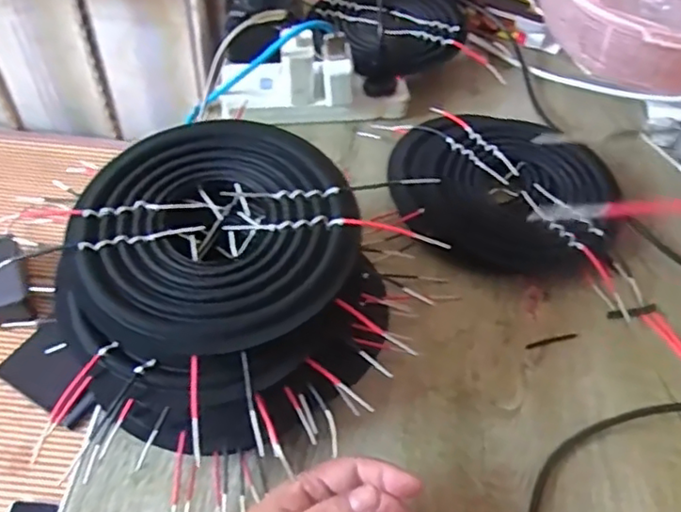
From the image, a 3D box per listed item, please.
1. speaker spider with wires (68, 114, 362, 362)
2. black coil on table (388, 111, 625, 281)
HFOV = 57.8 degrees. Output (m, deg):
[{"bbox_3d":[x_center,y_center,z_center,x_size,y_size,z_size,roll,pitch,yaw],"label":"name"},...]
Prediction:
[{"bbox_3d":[-0.079,-0.018,0.392,0.174,0.031,0.161,33,56,22],"label":"speaker spider with wires"},{"bbox_3d":[0.151,-0.067,0.577,0.200,0.032,0.181,11,51,5],"label":"black coil on table"}]

